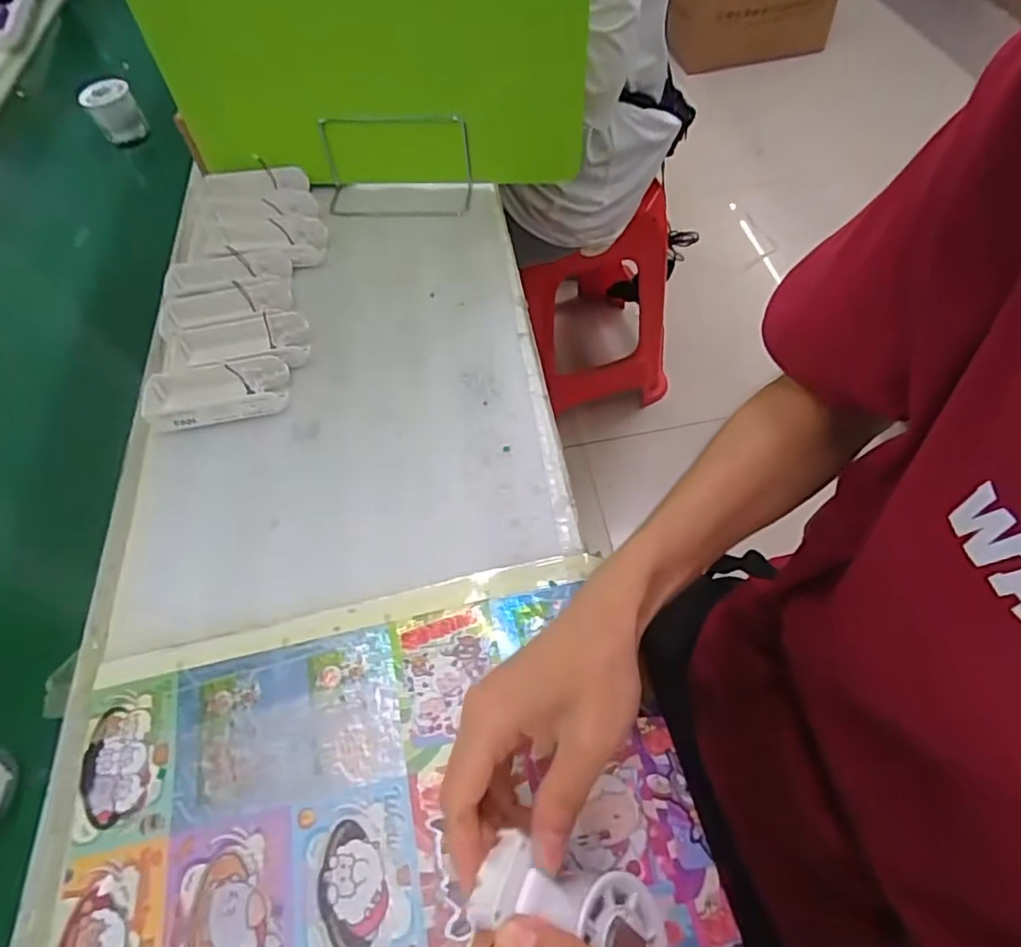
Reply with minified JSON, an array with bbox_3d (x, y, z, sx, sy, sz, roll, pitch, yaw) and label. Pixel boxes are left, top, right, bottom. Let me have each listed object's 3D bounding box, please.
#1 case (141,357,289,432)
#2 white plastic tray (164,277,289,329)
[{"bbox_3d":[-0.240,-0.065,0.497,0.114,0.024,0.052,-14,57,-6],"label":"case"},{"bbox_3d":[-0.253,-0.157,0.548,0.104,0.018,0.027,-11,57,-4],"label":"white plastic tray"}]

